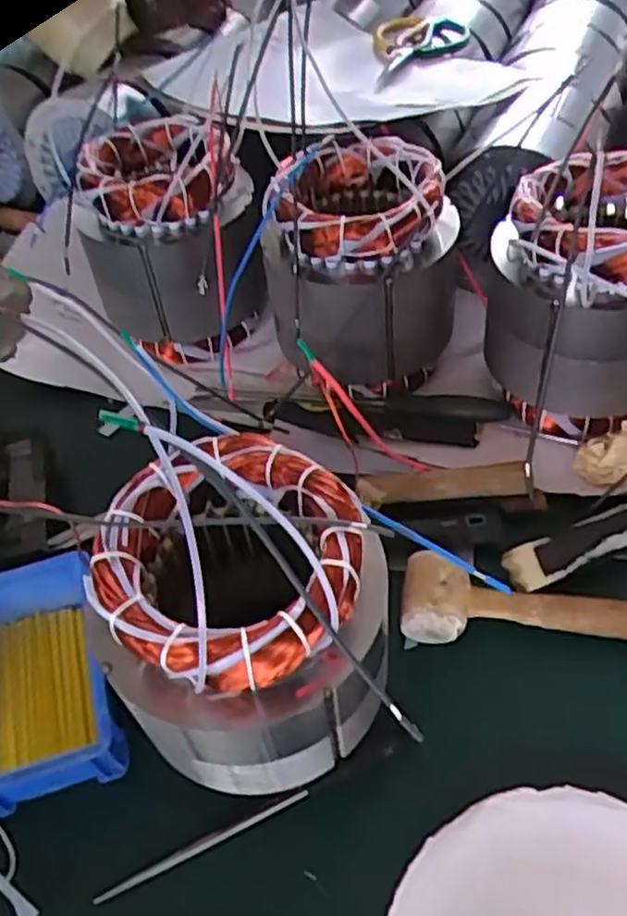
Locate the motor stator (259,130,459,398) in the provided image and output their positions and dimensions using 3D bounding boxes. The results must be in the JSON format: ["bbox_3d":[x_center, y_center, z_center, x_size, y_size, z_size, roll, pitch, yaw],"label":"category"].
[{"bbox_3d":[0.038,-0.158,0.627,0.148,0.179,0.148,-5,50,1],"label":"motor stator"}]

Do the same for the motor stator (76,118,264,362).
[{"bbox_3d":[-0.123,-0.189,0.672,0.148,0.185,0.154,-5,50,1],"label":"motor stator"}]

